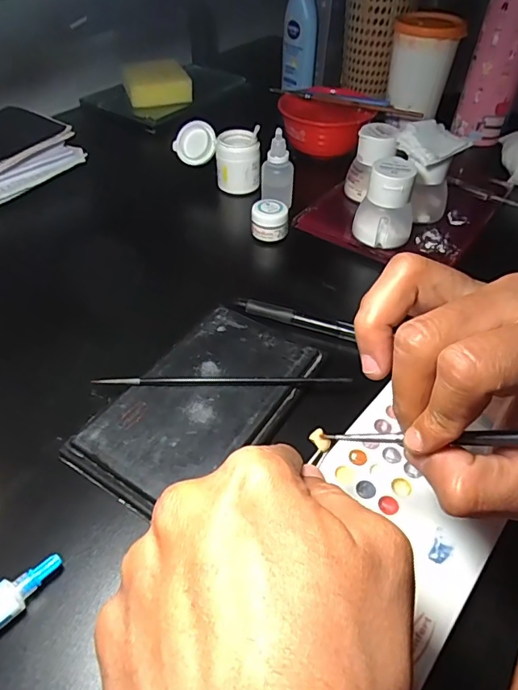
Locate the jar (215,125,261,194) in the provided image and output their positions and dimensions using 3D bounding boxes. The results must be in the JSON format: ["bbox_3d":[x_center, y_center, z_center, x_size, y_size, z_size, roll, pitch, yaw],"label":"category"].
[{"bbox_3d":[-0.021,-0.191,0.492,0.044,0.055,0.036,0,47,-3],"label":"jar"}]

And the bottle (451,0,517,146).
[{"bbox_3d":[0.276,-0.344,0.530,0.060,0.211,0.060,17,48,13],"label":"bottle"}]

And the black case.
[{"bbox_3d":[-0.036,0.034,0.300,0.086,0.011,0.150,28,52,22],"label":"black case"}]

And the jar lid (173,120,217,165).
[{"bbox_3d":[-0.065,-0.208,0.492,0.042,0.043,0.004,42,22,3],"label":"jar lid"}]

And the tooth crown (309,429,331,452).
[{"bbox_3d":[0.028,0.043,0.219,0.006,0.005,0.010,-34,57,-29],"label":"tooth crown"}]

